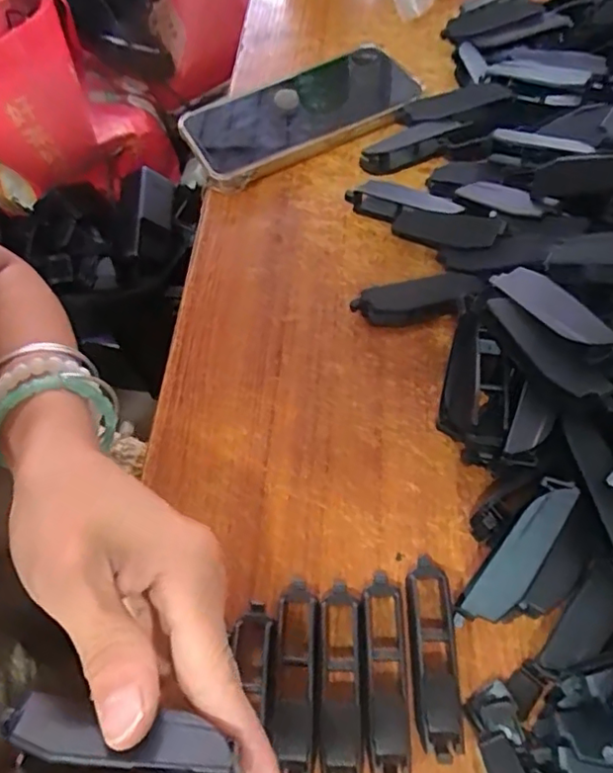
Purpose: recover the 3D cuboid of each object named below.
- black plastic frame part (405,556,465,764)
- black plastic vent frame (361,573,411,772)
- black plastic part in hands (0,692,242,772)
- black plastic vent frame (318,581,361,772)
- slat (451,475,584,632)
[{"bbox_3d":[0.052,0.108,0.244,0.017,0.016,0.076,0,59,4],"label":"black plastic frame part"},{"bbox_3d":[0.032,0.115,0.242,0.018,0.016,0.076,-1,59,3],"label":"black plastic vent frame"},{"bbox_3d":[-0.051,0.100,0.163,0.072,0.012,0.021,8,60,11],"label":"black plastic part in hands"},{"bbox_3d":[0.013,0.120,0.241,0.017,0.014,0.076,0,59,4],"label":"black plastic vent frame"},{"bbox_3d":[0.088,0.071,0.246,0.019,0.005,0.073,36,91,22],"label":"slat"}]

